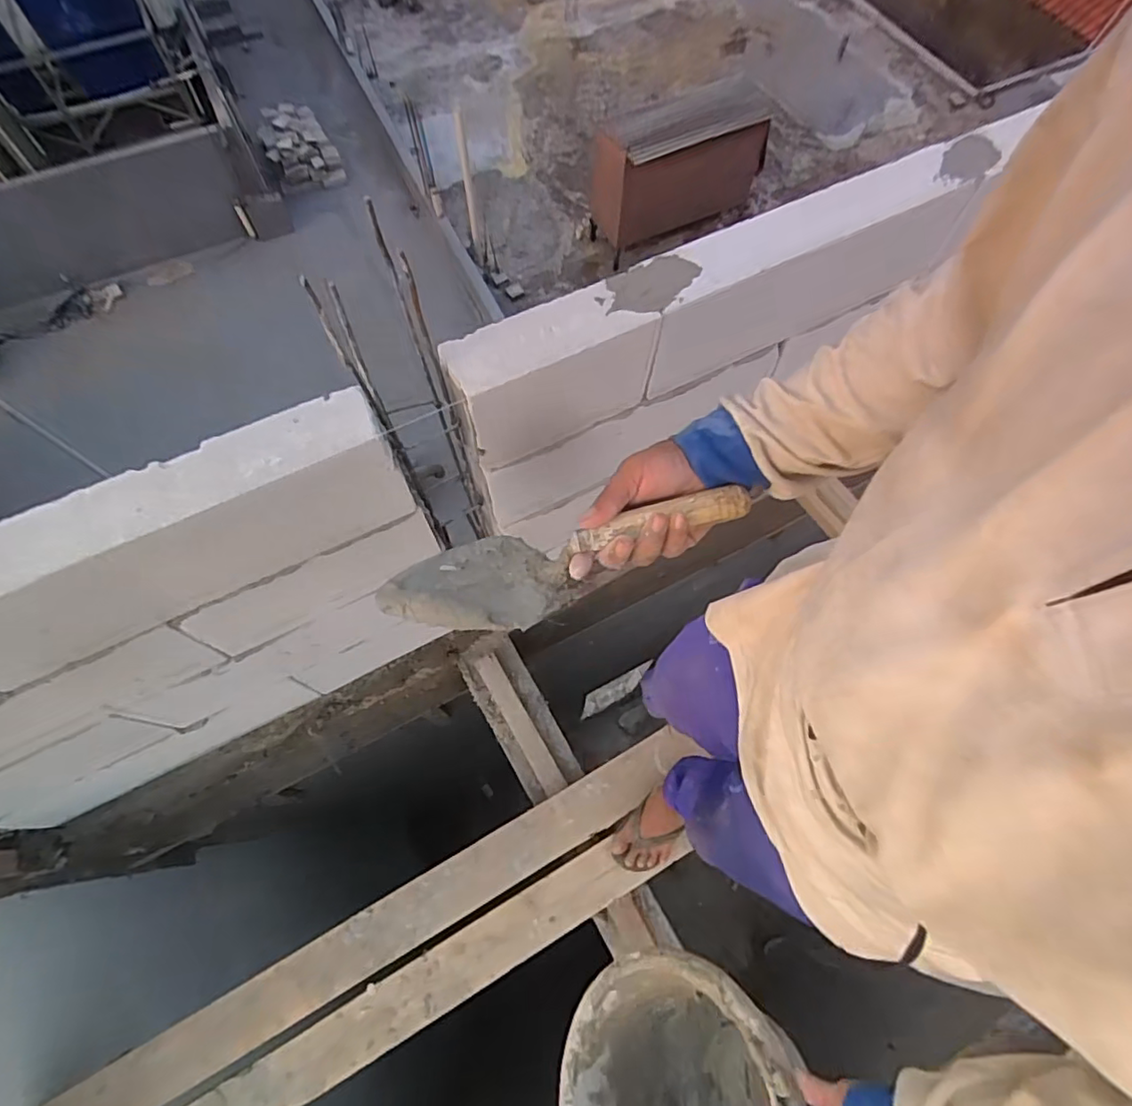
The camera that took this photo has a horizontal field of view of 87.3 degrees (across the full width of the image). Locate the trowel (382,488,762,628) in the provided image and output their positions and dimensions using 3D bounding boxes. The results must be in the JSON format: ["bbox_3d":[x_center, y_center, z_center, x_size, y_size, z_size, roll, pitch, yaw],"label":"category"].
[{"bbox_3d":[0.002,0.004,0.493,0.297,0.058,0.087,-16,68,2],"label":"trowel"}]

